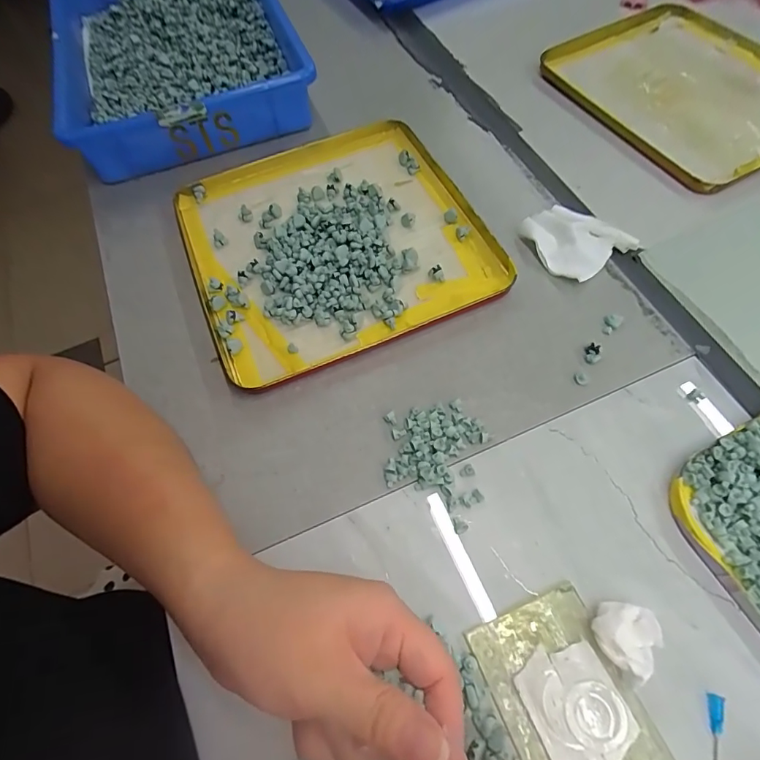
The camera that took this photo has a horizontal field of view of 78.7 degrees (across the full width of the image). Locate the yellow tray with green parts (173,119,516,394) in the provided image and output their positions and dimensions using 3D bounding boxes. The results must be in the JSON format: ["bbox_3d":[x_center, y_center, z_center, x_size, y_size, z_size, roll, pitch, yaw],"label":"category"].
[{"bbox_3d":[-0.043,-0.129,0.411,0.242,0.017,0.252,-22,63,-8],"label":"yellow tray with green parts"}]

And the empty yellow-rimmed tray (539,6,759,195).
[{"bbox_3d":[0.306,-0.293,0.468,0.215,0.020,0.241,-28,64,-11],"label":"empty yellow-rimmed tray"}]

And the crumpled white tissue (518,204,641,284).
[{"bbox_3d":[0.162,-0.119,0.392,0.071,0.013,0.075,-31,64,-12],"label":"crumpled white tissue"}]

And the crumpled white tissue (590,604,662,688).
[{"bbox_3d":[0.133,0.139,0.251,0.033,0.020,0.032,-35,65,-14],"label":"crumpled white tissue"}]

